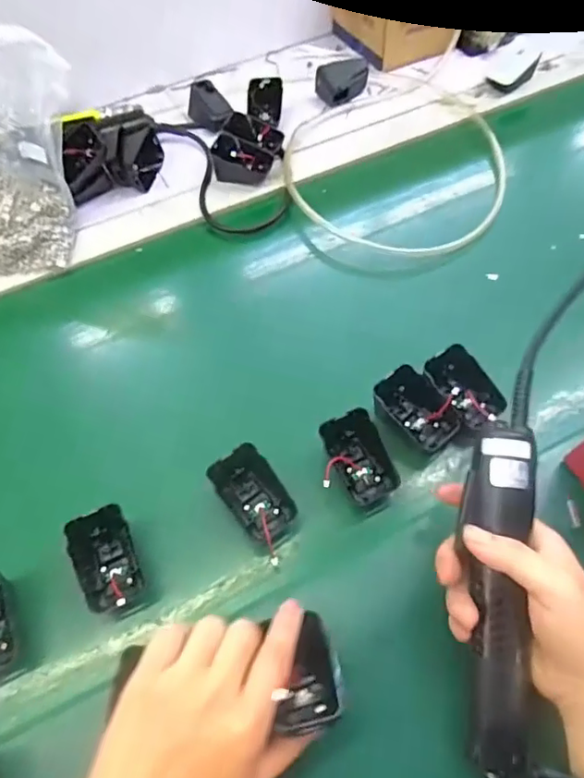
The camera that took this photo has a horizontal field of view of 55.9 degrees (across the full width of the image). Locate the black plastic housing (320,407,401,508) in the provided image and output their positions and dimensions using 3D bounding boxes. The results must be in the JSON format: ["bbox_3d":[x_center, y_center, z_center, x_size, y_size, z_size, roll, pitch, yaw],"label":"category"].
[{"bbox_3d":[0.051,0.057,0.434,0.048,0.039,0.067,-23,61,-10],"label":"black plastic housing"}]

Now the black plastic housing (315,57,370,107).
[{"bbox_3d":[0.066,-0.401,0.716,0.073,0.044,0.036,-30,62,-14],"label":"black plastic housing"}]

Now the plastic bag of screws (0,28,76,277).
[{"bbox_3d":[-0.297,-0.227,0.542,0.147,0.182,0.156,36,68,21],"label":"plastic bag of screws"}]

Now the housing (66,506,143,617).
[{"bbox_3d":[-0.137,0.125,0.406,0.040,0.032,0.070,-20,81,-20],"label":"housing"}]

